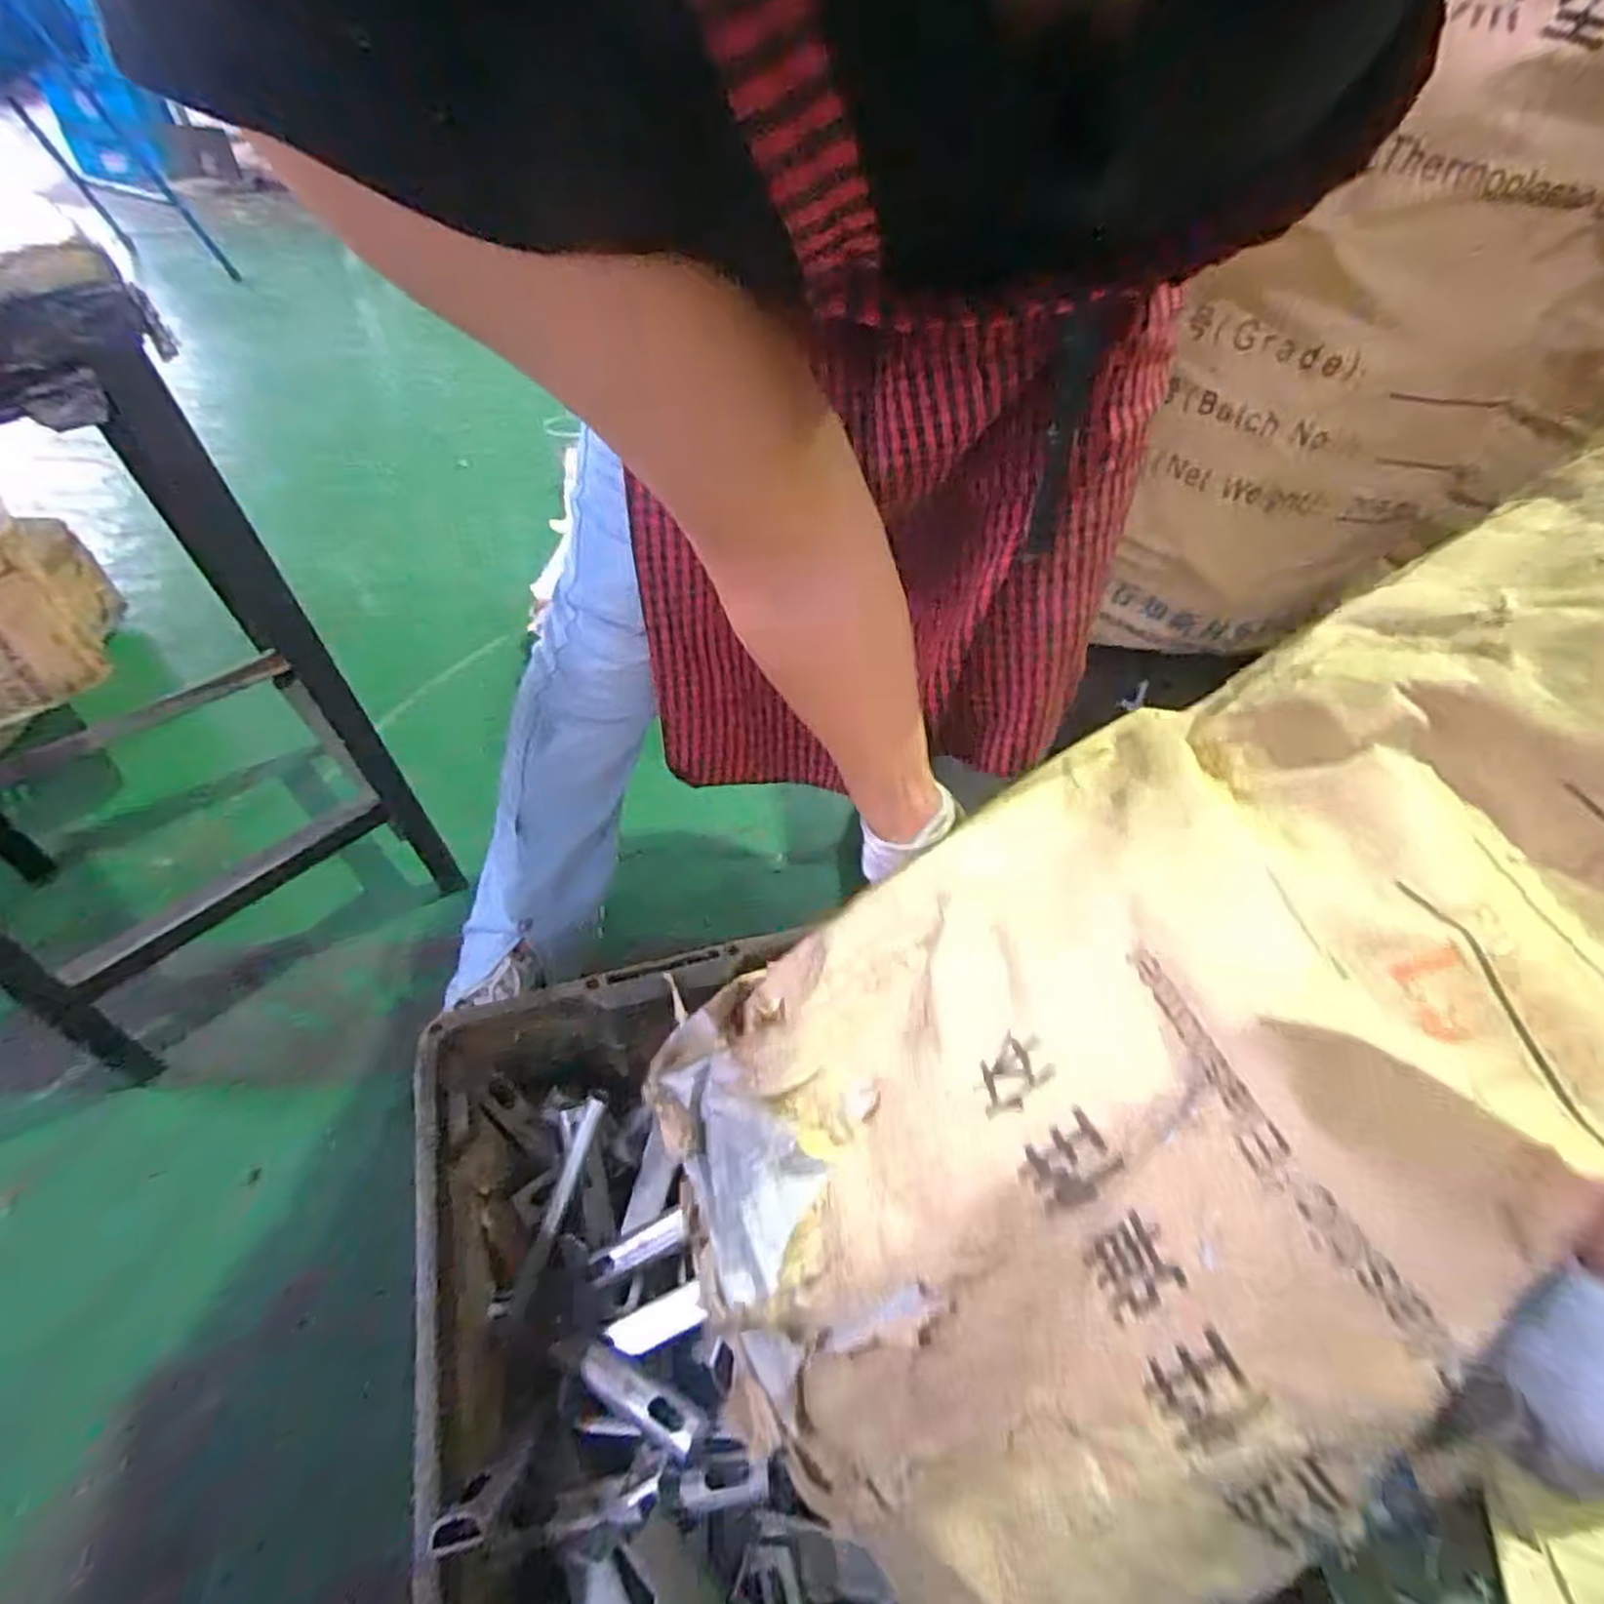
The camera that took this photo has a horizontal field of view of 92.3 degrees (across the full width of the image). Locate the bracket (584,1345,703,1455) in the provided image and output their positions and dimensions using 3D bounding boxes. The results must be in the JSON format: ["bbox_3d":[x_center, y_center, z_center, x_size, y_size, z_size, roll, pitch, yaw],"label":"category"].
[{"bbox_3d":[-0.111,0.404,0.523,0.107,0.017,0.028,1,38,38],"label":"bracket"}]

